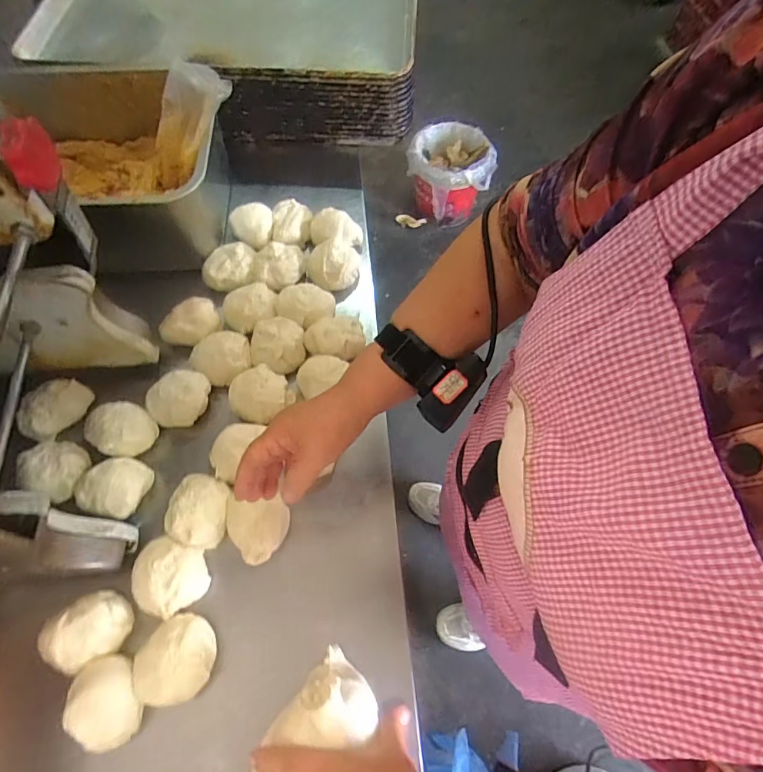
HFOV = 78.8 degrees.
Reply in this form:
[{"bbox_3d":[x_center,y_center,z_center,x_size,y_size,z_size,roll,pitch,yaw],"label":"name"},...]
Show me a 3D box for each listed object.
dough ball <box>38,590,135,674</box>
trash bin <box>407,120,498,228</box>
[{"bbox_3d":[-0.284,0.233,0.444,0.074,0.037,0.059,-27,67,-13],"label":"dough ball"},{"bbox_3d":[0.247,-0.785,1.750,0.313,0.243,0.309,-3,64,-2],"label":"trash bin"}]

